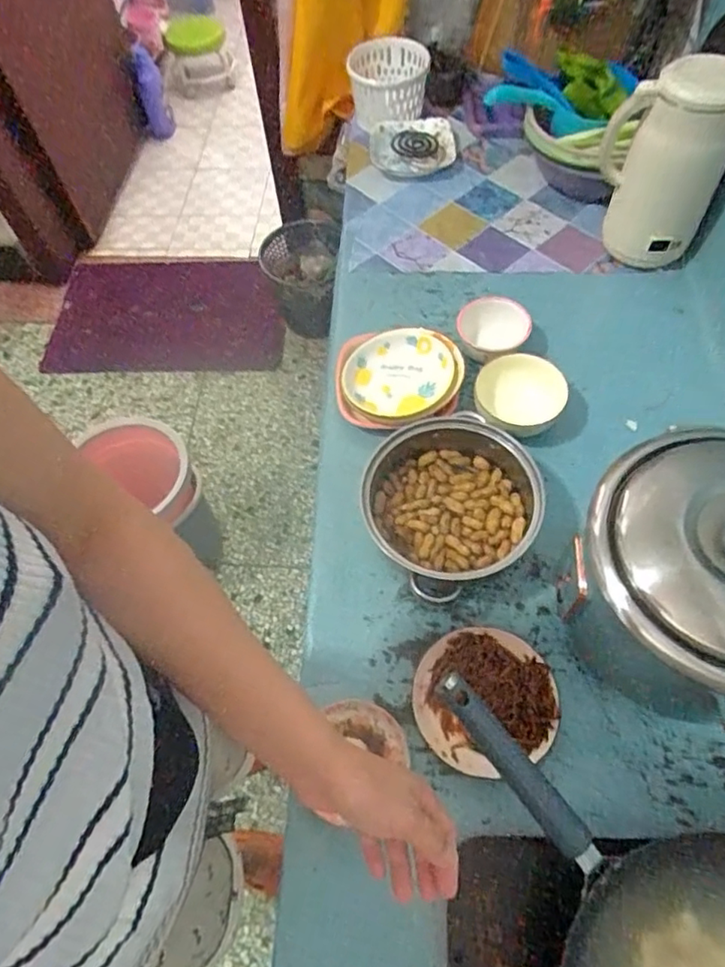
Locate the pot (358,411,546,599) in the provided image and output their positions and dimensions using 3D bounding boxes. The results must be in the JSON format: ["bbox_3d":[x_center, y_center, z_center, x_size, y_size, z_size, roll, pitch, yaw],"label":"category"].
[{"bbox_3d":[0.121,0.032,0.790,0.223,0.099,0.243,-1,60,2],"label":"pot"}]

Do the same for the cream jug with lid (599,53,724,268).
[{"bbox_3d":[0.477,-0.502,0.934,0.186,0.303,0.164,17,63,12],"label":"cream jug with lid"}]

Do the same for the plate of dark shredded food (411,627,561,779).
[{"bbox_3d":[0.147,0.259,0.692,0.164,0.036,0.162,-1,60,2],"label":"plate of dark shredded food"}]

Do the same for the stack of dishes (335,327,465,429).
[{"bbox_3d":[0.053,-0.174,0.919,0.203,0.037,0.192,12,62,10],"label":"stack of dishes"}]

